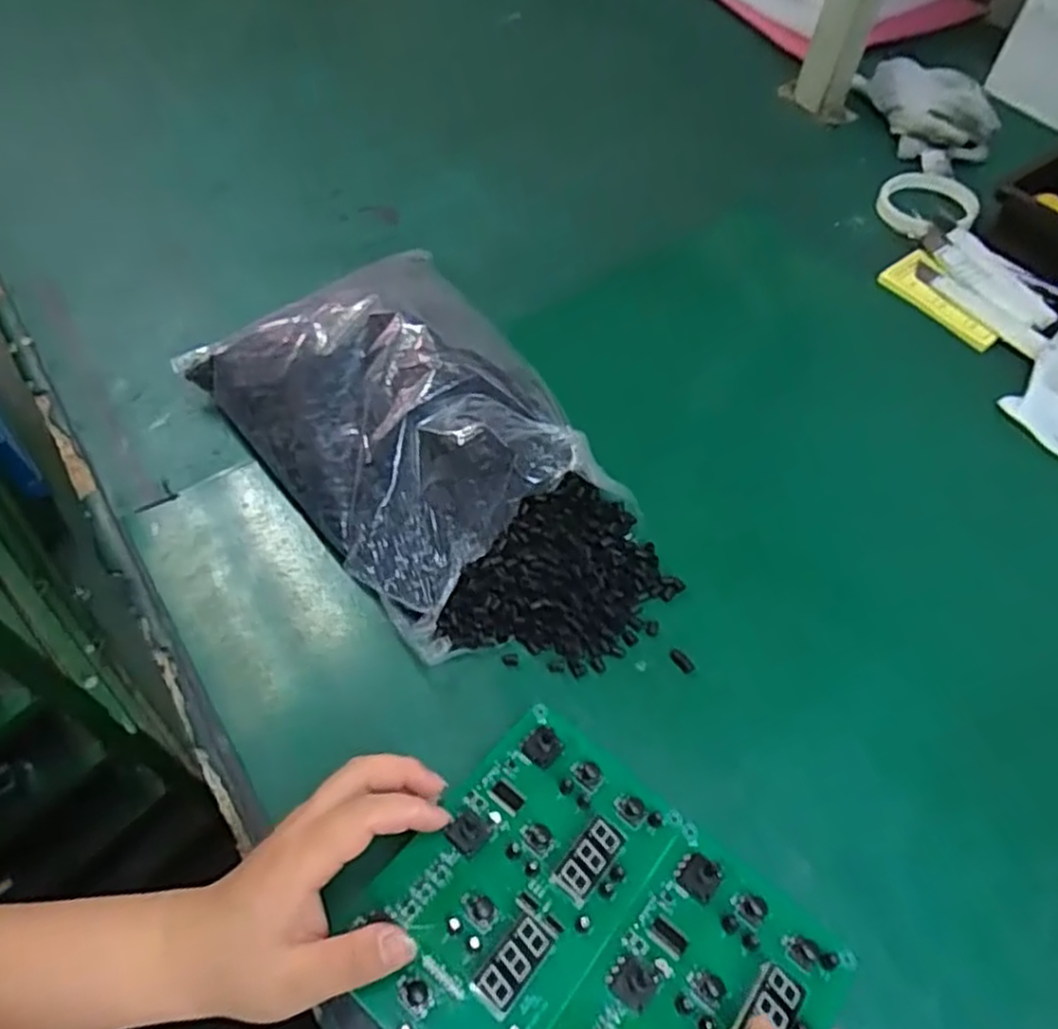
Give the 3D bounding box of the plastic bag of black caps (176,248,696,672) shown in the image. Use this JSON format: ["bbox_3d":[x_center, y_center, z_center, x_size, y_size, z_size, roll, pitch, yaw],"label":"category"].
[{"bbox_3d":[-0.068,-0.043,0.487,0.181,0.090,0.344,-31,63,-20],"label":"plastic bag of black caps"}]

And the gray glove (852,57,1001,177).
[{"bbox_3d":[0.419,-0.421,0.784,0.102,0.046,0.152,-12,58,-9],"label":"gray glove"}]

